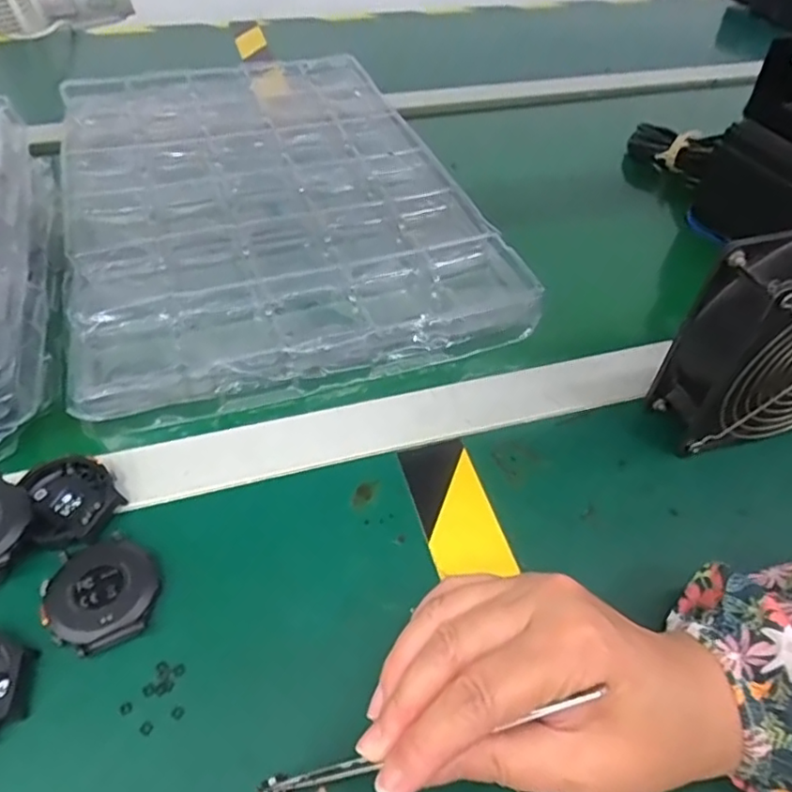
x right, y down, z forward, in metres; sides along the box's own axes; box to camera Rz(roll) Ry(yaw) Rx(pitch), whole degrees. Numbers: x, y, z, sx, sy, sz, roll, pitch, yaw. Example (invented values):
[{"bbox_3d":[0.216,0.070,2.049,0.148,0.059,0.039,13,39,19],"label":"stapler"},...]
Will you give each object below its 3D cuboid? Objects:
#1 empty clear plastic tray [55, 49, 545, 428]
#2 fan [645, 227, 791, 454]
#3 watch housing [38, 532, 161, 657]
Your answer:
[{"bbox_3d":[-0.117,-0.184,0.523,0.311,0.036,0.482,-14,50,-14],"label":"empty clear plastic tray"},{"bbox_3d":[0.216,-0.030,0.332,0.124,0.121,0.051,-13,50,-13],"label":"fan"},{"bbox_3d":[-0.136,0.091,0.282,0.050,0.009,0.052,-21,52,-18],"label":"watch housing"}]

